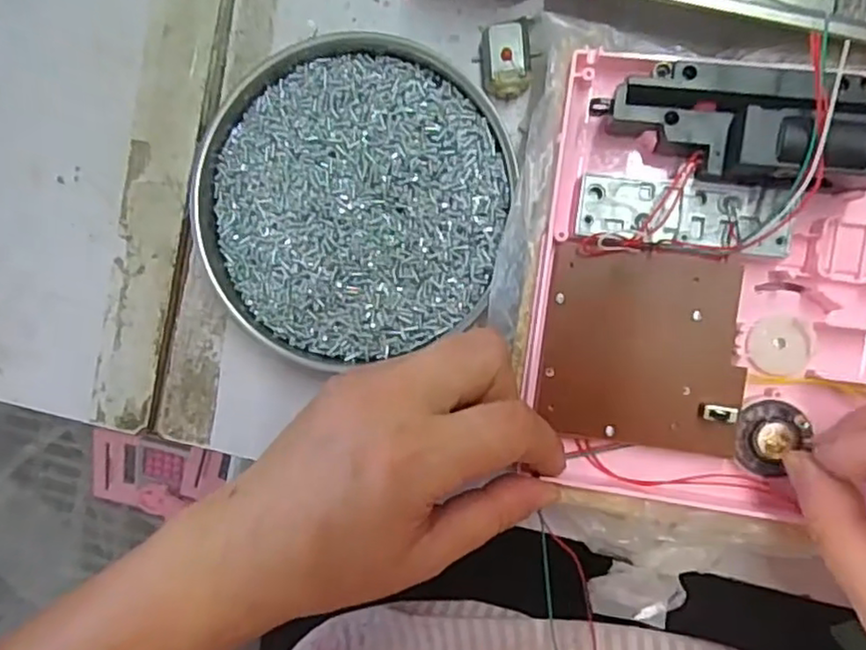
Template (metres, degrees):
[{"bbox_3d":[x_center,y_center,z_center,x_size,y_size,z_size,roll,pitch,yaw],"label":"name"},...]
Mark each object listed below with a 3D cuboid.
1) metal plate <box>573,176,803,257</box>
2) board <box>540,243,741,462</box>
[{"bbox_3d":[0.093,-0.041,0.246,0.076,0.008,0.025,7,94,7],"label":"metal plate"},{"bbox_3d":[0.079,0.009,0.253,0.072,0.006,0.072,6,94,7],"label":"board"}]

